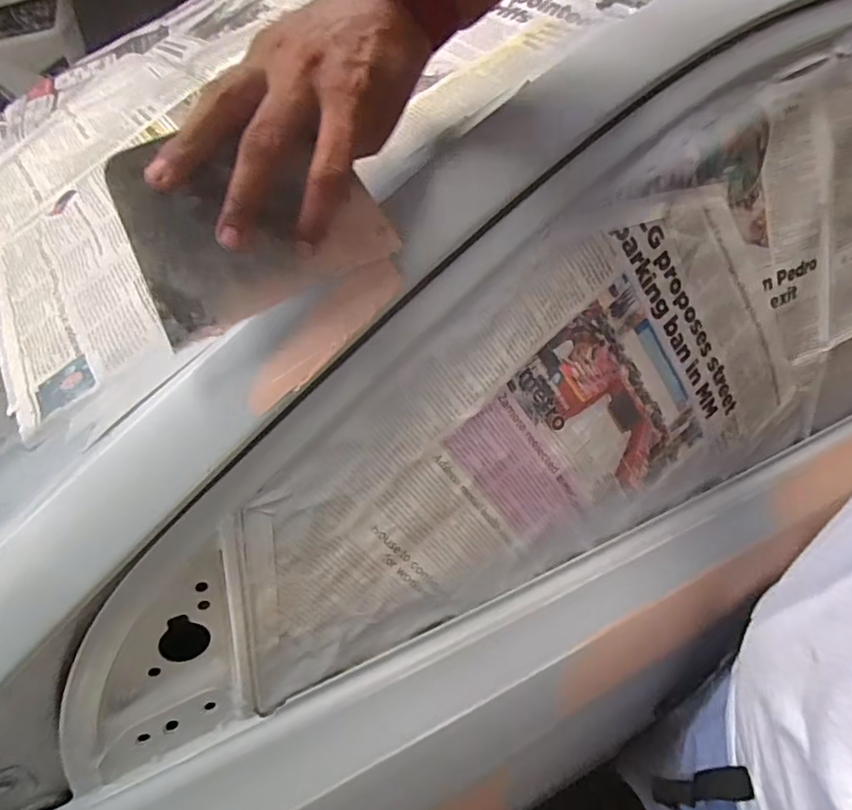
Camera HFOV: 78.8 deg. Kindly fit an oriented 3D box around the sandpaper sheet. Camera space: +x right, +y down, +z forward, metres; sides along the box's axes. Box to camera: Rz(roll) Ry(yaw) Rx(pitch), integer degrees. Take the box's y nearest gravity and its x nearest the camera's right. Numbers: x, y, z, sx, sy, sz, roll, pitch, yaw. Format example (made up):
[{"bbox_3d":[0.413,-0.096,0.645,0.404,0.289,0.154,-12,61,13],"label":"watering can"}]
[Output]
[{"bbox_3d":[-0.095,-0.104,0.287,0.137,0.095,0.008,-27,24,-10],"label":"sandpaper sheet"}]

